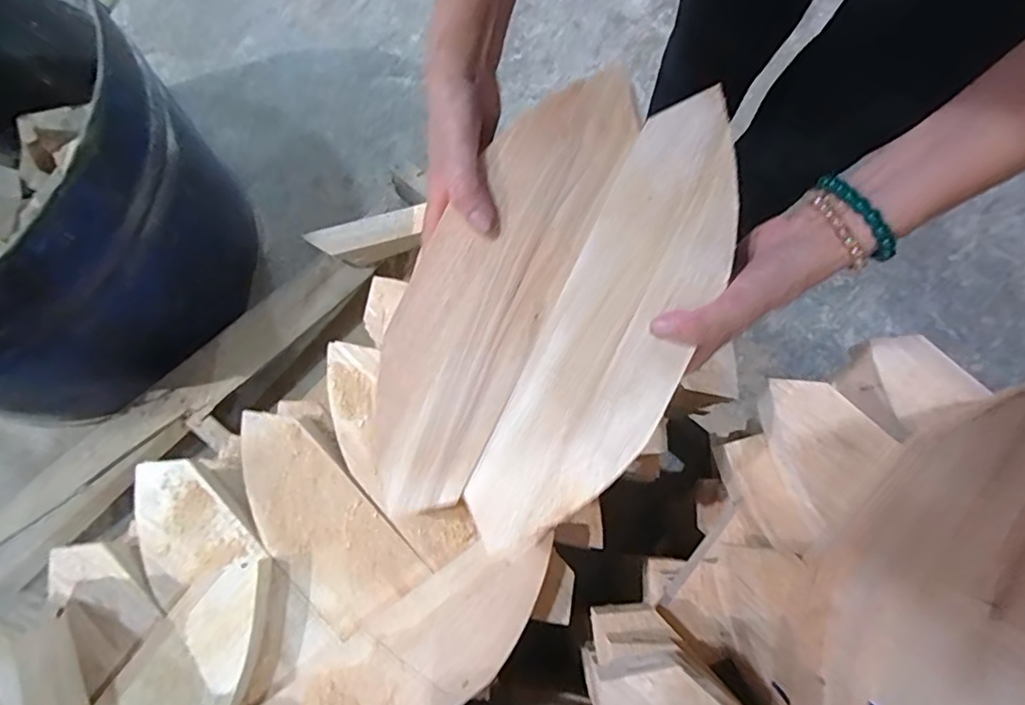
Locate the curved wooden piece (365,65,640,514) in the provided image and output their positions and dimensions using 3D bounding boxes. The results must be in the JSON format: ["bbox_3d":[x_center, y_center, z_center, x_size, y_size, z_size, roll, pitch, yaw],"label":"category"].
[{"bbox_3d":[-0.016,-0.047,0.397,0.090,0.011,0.309,27,89,5],"label":"curved wooden piece"}]

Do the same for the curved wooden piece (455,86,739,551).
[{"bbox_3d":[0.067,-0.015,0.387,0.094,0.010,0.312,26,91,5],"label":"curved wooden piece"}]

